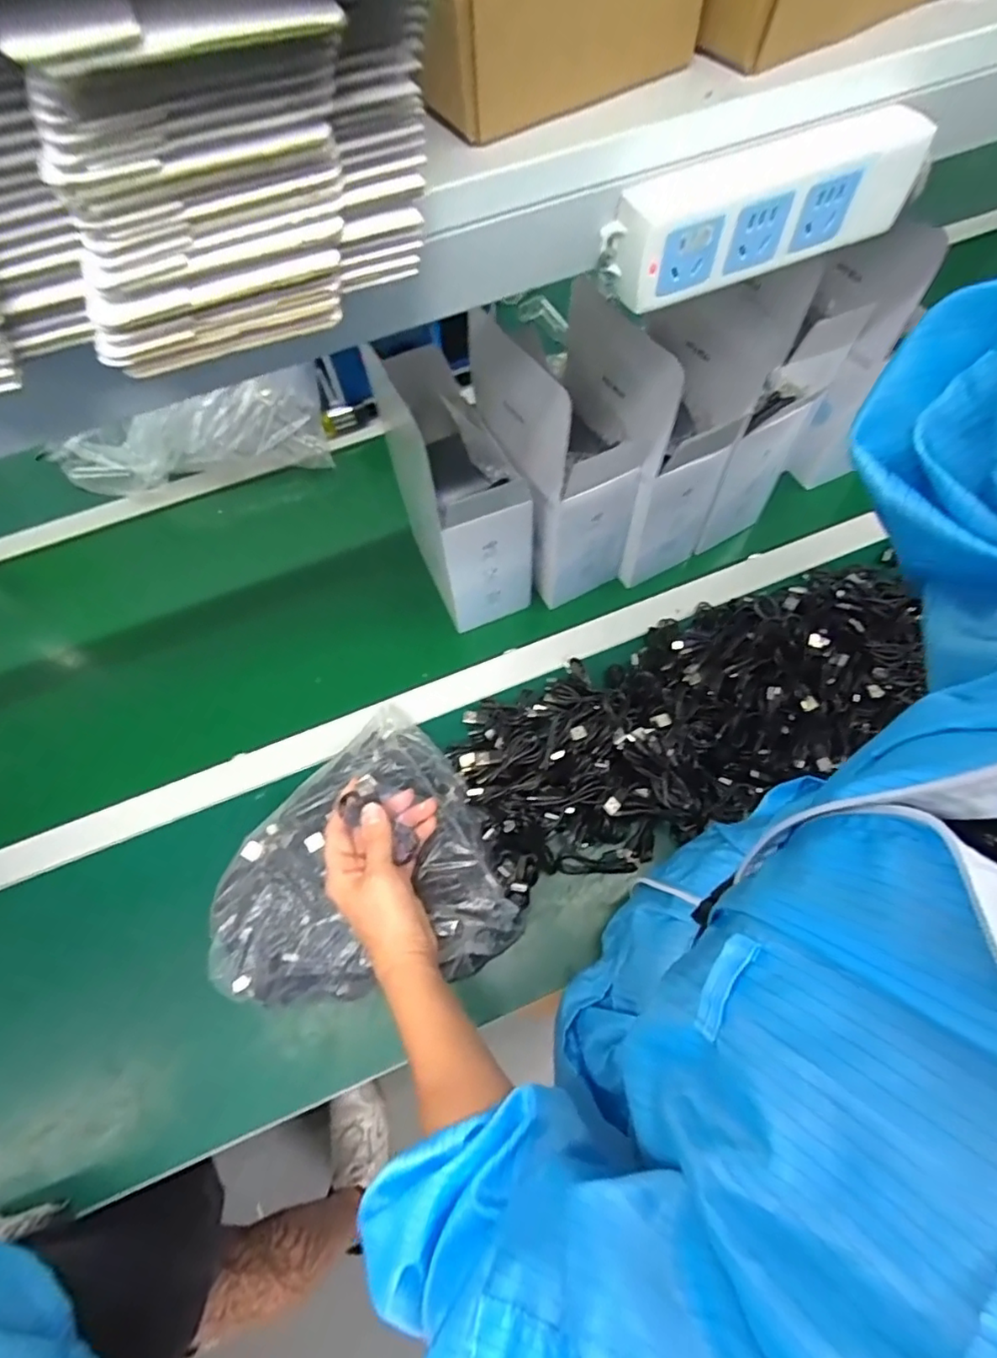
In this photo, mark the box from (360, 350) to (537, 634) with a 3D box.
[{"bbox_3d":[-0.040,-0.189,0.631,0.094,0.230,0.160,-24,66,-9],"label":"box"}]

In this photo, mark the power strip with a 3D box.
[{"bbox_3d":[0.154,-0.271,0.331,0.197,0.051,0.047,-25,66,-10],"label":"power strip"}]

